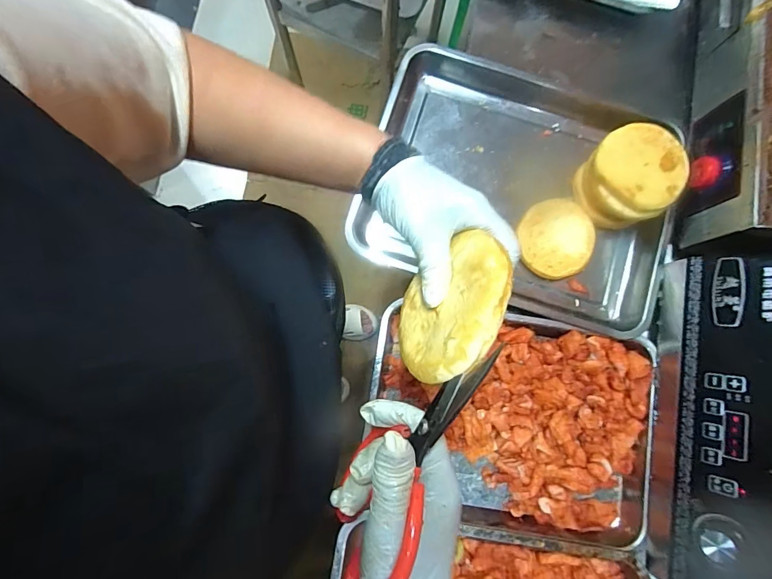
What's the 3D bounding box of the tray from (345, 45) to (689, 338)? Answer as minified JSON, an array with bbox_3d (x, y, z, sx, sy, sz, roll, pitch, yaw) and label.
[{"bbox_3d":[0.200,-0.147,0.575,0.418,0.092,0.350,16,82,1],"label":"tray"}]

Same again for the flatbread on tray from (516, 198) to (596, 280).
[{"bbox_3d":[0.244,-0.073,0.584,0.108,0.028,0.113,0,82,-2],"label":"flatbread on tray"}]

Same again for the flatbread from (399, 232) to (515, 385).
[{"bbox_3d":[0.046,0.015,0.287,0.011,0.103,0.095,24,45,-28],"label":"flatbread"}]

